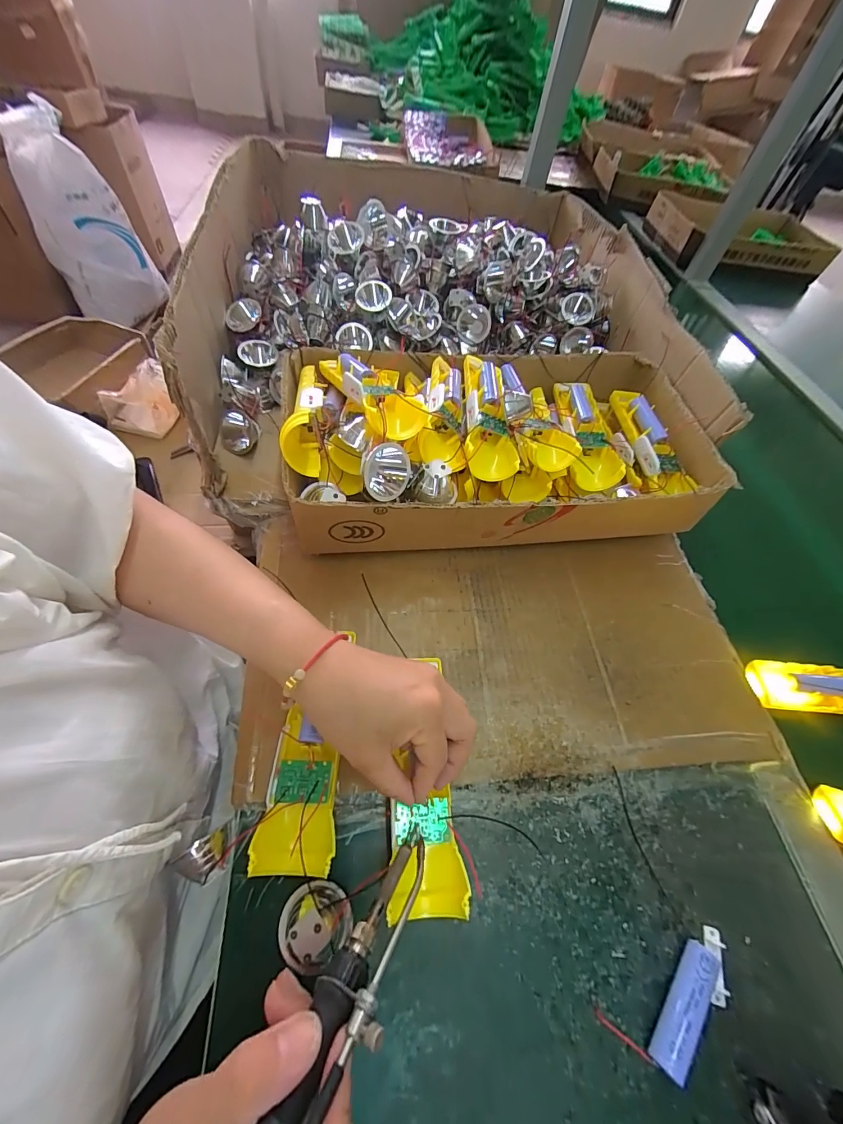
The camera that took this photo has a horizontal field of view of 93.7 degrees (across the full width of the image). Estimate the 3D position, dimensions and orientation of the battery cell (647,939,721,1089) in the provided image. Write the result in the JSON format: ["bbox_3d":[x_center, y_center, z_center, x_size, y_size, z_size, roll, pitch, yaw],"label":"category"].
[{"bbox_3d":[0.153,0.257,0.227,0.018,0.018,0.063,38,60,18],"label":"battery cell"}]

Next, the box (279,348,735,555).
[{"bbox_3d":[0.077,-0.131,0.414,0.399,0.129,0.226,-2,57,-8],"label":"box"}]

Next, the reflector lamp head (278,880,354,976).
[{"bbox_3d":[-0.064,0.215,0.235,0.043,0.027,0.036,15,56,4],"label":"reflector lamp head"}]

